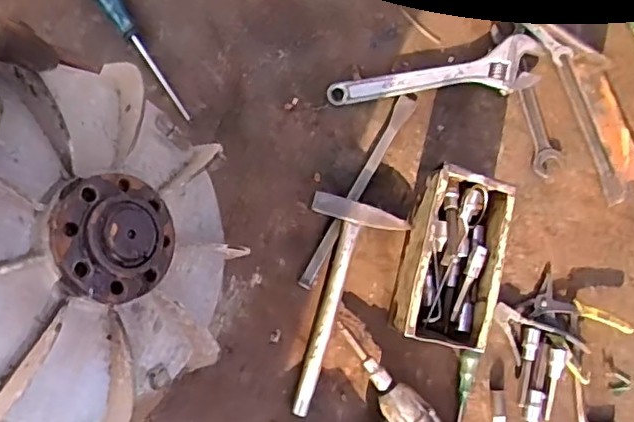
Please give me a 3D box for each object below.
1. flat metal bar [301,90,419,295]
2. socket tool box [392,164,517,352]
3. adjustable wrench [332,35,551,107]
[{"bbox_3d":[0.053,-0.029,0.762,0.024,0.017,0.286,32,81,-3],"label":"flat metal bar"},{"bbox_3d":[0.169,0.061,0.742,0.109,0.078,0.214,14,85,-7],"label":"socket tool box"},{"bbox_3d":[0.163,-0.172,0.776,0.290,0.026,0.066,-13,89,-10],"label":"adjustable wrench"}]

